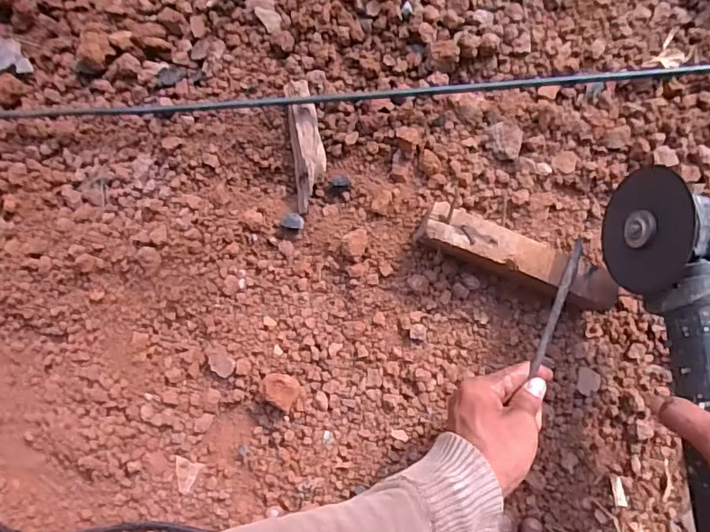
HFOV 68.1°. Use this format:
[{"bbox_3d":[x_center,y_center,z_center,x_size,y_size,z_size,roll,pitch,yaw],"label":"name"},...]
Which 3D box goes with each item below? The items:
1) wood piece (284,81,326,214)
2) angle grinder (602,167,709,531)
[{"bbox_3d":[-0.050,-0.126,0.546,0.036,0.022,0.134,-5,86,6],"label":"wood piece"},{"bbox_3d":[0.263,0.091,0.384,0.084,0.079,0.329,-6,78,6],"label":"angle grinder"}]

